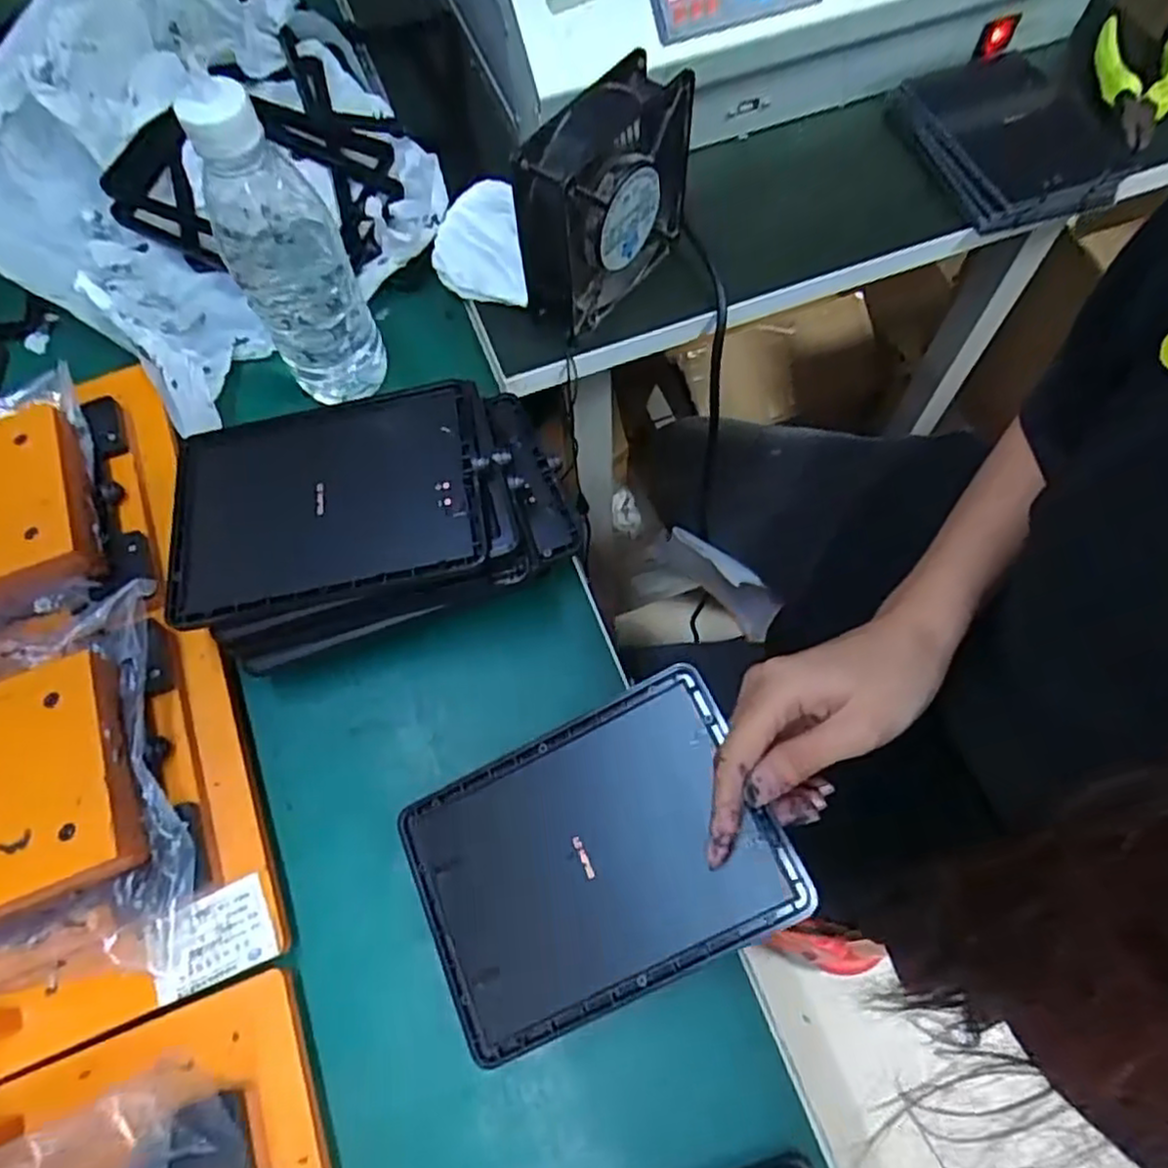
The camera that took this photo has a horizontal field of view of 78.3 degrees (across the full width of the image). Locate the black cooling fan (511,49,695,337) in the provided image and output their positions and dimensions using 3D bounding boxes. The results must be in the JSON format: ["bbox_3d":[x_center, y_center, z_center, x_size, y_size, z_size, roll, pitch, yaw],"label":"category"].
[{"bbox_3d":[0.013,-0.231,0.434,0.043,0.121,0.107,38,73,17],"label":"black cooling fan"}]

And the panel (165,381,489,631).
[{"bbox_3d":[-0.135,-0.046,0.376,0.162,0.013,0.114,-11,66,-3],"label":"panel"}]

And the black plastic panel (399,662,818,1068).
[{"bbox_3d":[0.003,0.123,0.327,0.161,0.005,0.118,-28,67,5],"label":"black plastic panel"}]

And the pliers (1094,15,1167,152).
[{"bbox_3d":[0.396,-0.361,0.518,0.057,0.022,0.114,15,68,9],"label":"pliers"}]

